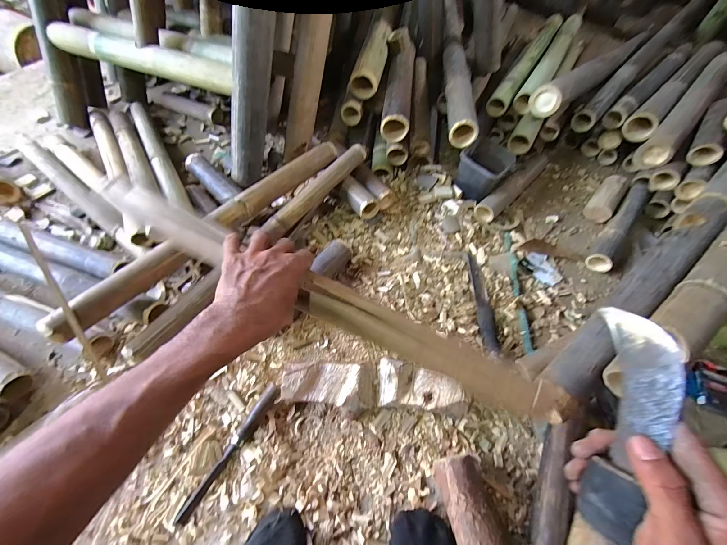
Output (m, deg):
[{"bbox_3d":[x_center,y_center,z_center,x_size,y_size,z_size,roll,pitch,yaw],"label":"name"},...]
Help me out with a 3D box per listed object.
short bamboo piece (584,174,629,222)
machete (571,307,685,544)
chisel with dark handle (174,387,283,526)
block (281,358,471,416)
[{"bbox_3d":[0.646,-0.197,0.819,0.061,0.059,0.155,34,65,15],"label":"short bamboo piece"},{"bbox_3d":[0.205,0.149,0.247,0.035,0.054,0.235,18,80,7],"label":"machete"},{"bbox_3d":[-0.222,0.296,0.515,0.026,0.022,0.232,29,64,13],"label":"chisel with dark handle"},{"bbox_3d":[0.018,0.210,0.556,0.320,0.058,0.091,0,61,-2],"label":"block"}]

